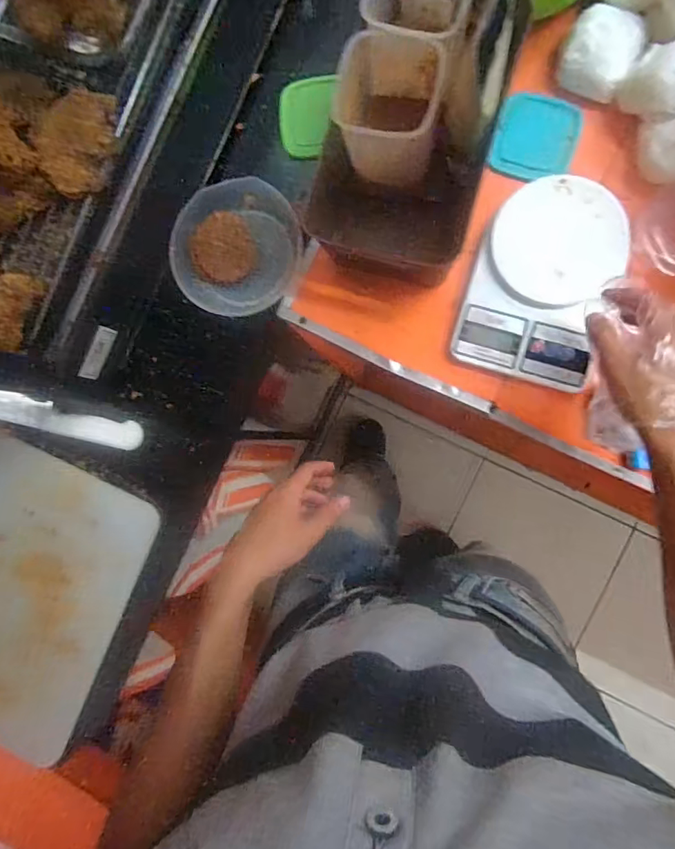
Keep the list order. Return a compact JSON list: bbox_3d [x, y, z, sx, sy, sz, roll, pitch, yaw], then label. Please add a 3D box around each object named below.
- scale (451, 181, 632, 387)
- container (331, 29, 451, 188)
[{"bbox_3d":[0.226,-0.158,0.578,0.149,0.032,0.212,16,91,7],"label":"scale"},{"bbox_3d":[0.050,-0.315,0.518,0.102,0.104,0.102,4,89,7],"label":"container"}]

